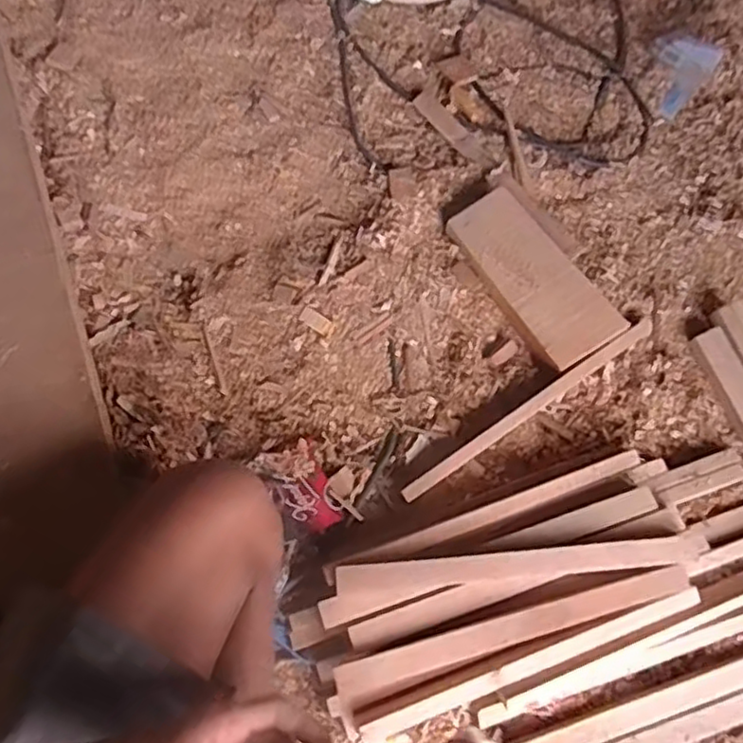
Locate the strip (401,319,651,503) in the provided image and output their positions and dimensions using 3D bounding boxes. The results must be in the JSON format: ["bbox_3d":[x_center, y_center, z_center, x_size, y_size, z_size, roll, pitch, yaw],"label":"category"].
[{"bbox_3d":[0.175,0.035,0.714,0.345,0.023,0.020,-31,75,-19],"label":"strip"}]

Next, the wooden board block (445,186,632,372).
[{"bbox_3d":[0.184,-0.107,0.765,0.101,0.028,0.221,-33,76,-20],"label":"wooden board block"}]

